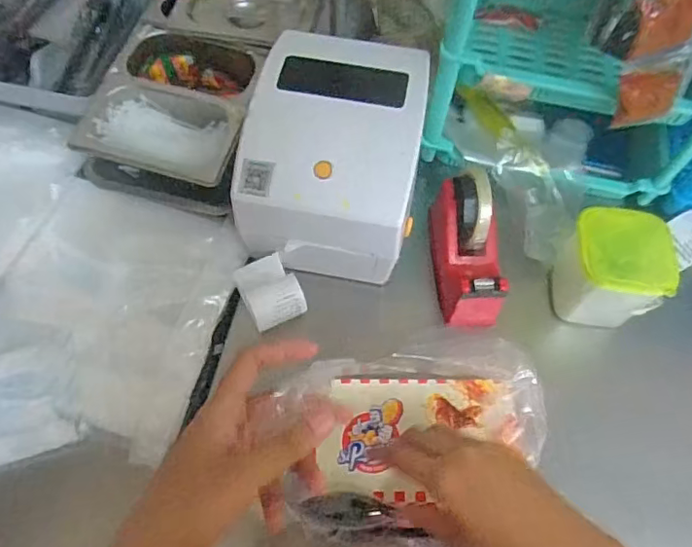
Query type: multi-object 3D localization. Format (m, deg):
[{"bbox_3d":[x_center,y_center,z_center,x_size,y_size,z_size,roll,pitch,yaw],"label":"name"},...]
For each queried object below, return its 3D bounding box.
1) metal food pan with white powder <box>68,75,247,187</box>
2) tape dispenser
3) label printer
[{"bbox_3d":[-0.207,-0.158,0.628,0.178,0.048,0.112,14,64,5],"label":"metal food pan with white powder"},{"bbox_3d":[0.131,-0.031,0.607,0.064,0.094,0.156,-6,64,-5],"label":"tape dispenser"},{"bbox_3d":[-0.013,-0.125,0.604,0.176,0.145,0.223,8,63,2],"label":"label printer"}]

